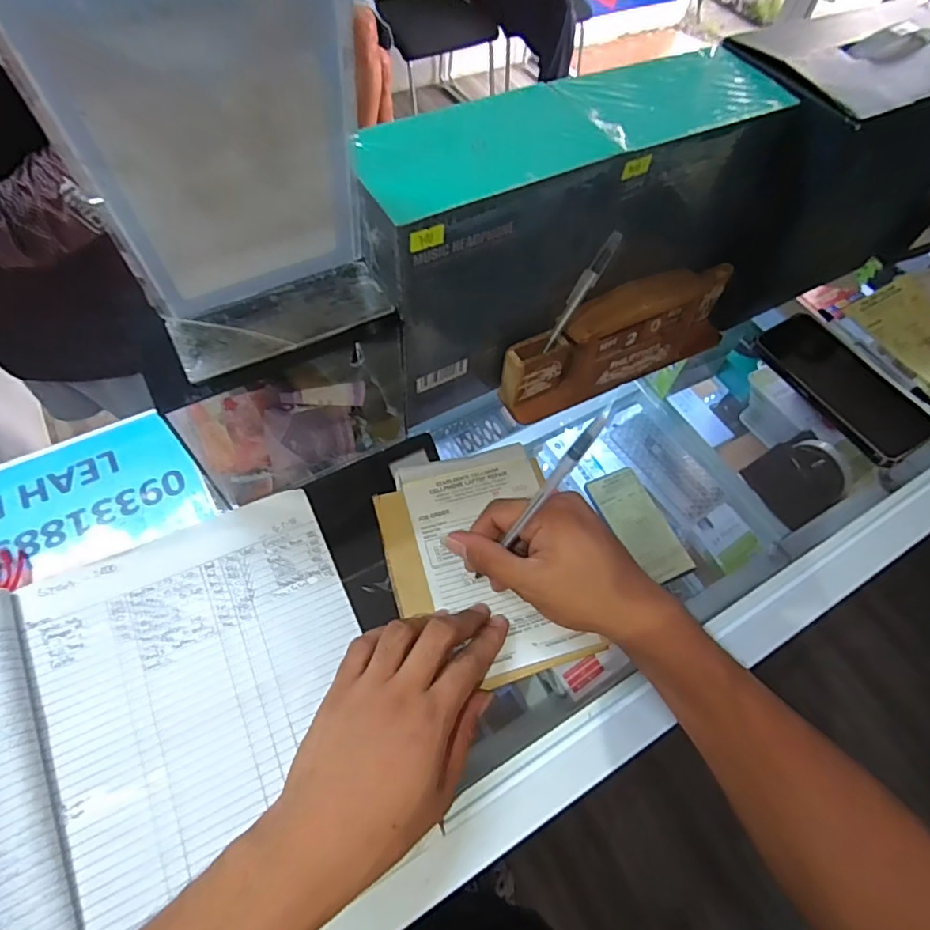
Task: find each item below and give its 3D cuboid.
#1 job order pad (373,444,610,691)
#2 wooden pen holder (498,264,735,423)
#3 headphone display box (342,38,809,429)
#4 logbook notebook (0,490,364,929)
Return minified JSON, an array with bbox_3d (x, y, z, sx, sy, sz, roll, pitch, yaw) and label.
[{"bbox_3d":[0.009,0.067,0.393,0.132,0.015,0.171,-8,59,-8],"label":"job order pad"},{"bbox_3d":[0.140,-0.111,0.471,0.234,0.083,0.044,-24,65,-17],"label":"wooden pen holder"},{"bbox_3d":[0.085,-0.184,0.410,0.338,0.158,0.105,-21,64,-15],"label":"headphone display box"},{"bbox_3d":[-0.173,0.135,0.328,0.209,0.028,0.208,-19,61,-15],"label":"logbook notebook"}]

